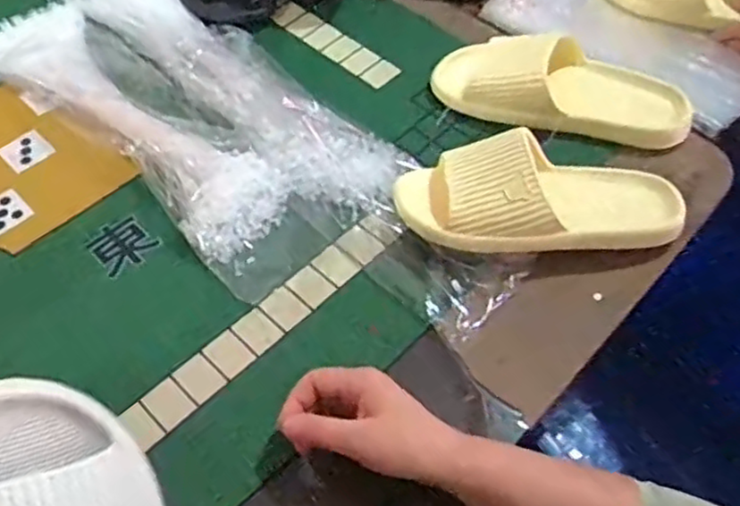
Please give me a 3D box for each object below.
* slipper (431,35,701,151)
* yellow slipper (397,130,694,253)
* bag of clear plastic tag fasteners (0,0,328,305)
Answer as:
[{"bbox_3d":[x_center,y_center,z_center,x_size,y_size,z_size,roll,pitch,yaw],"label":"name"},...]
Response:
[{"bbox_3d":[0.192,-0.164,0.706,0.257,0.071,0.090,12,55,7],"label":"slipper"},{"bbox_3d":[0.151,-0.048,0.613,0.255,0.064,0.097,1,55,0],"label":"yellow slipper"},{"bbox_3d":[-0.244,-0.140,0.715,0.500,0.042,0.124,37,62,22],"label":"bag of clear plastic tag fasteners"}]

